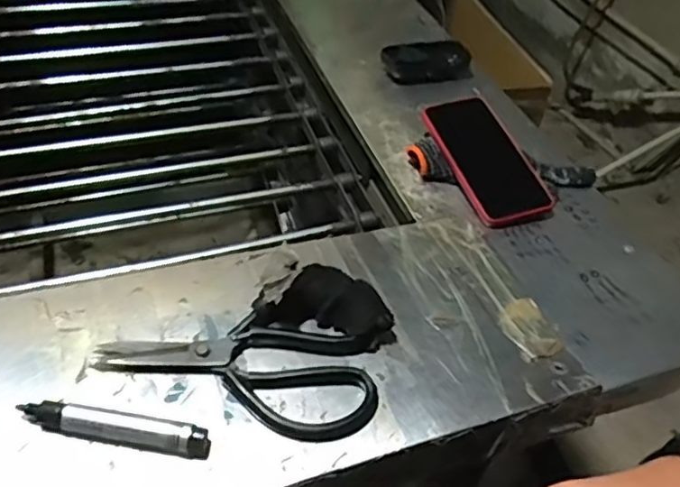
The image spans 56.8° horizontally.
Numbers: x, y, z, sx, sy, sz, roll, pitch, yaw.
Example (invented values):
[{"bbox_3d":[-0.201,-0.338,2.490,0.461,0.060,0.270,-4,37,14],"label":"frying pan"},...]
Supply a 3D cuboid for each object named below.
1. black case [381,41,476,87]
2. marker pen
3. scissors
[{"bbox_3d":[0.111,-0.224,0.784,0.110,0.035,0.050,-8,47,-16],"label":"black case"},{"bbox_3d":[-0.146,0.119,0.407,0.122,0.017,0.018,10,45,2],"label":"marker pen"},{"bbox_3d":[-0.070,0.079,0.457,0.198,0.015,0.091,14,45,6],"label":"scissors"}]

